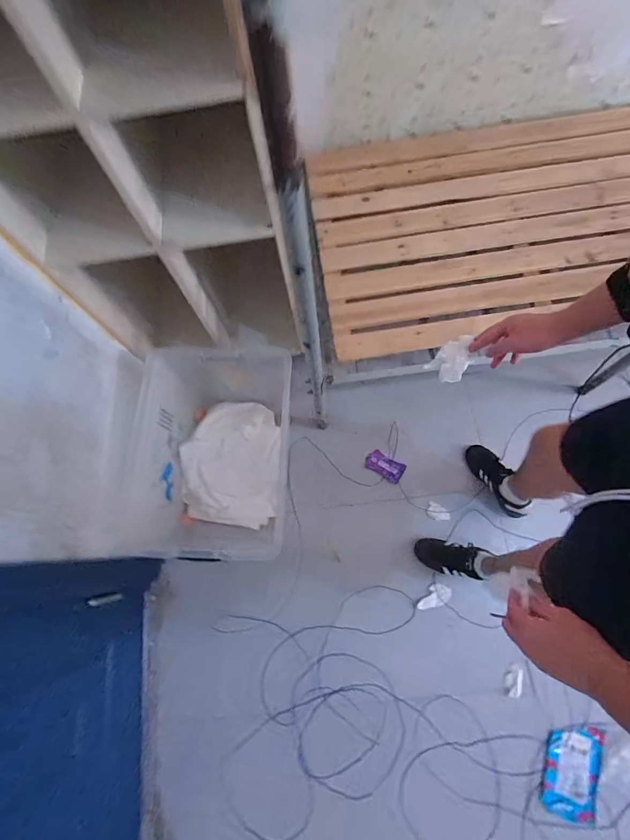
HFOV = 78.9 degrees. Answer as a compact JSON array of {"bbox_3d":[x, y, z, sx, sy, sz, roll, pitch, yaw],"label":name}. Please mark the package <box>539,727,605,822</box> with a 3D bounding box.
[{"bbox_3d":[0.736,1.001,1.096,0.150,0.027,0.238,14,76,5],"label":"package"}]

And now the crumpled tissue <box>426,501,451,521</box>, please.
[{"bbox_3d":[0.422,0.316,1.308,0.081,0.011,0.058,20,76,6],"label":"crumpled tissue"}]

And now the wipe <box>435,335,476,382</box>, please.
[{"bbox_3d":[0.255,-0.115,0.706,0.053,0.040,0.078,12,75,4],"label":"wipe"}]

